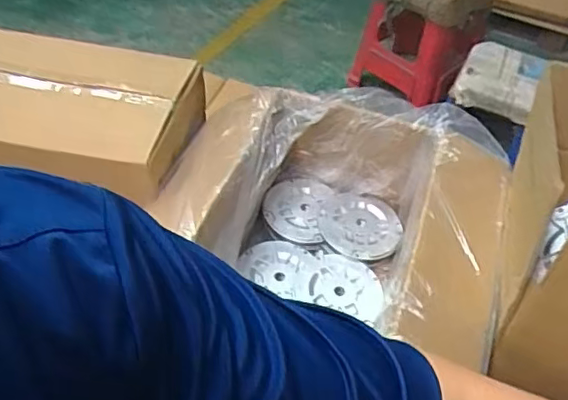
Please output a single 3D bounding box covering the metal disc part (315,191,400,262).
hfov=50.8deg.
[{"bbox_3d":[0.125,0.039,0.985,0.133,0.013,0.122,2,48,-2],"label":"metal disc part"}]

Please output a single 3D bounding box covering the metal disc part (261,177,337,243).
[{"bbox_3d":[0.021,0.013,1.014,0.108,0.016,0.132,14,49,8],"label":"metal disc part"}]

